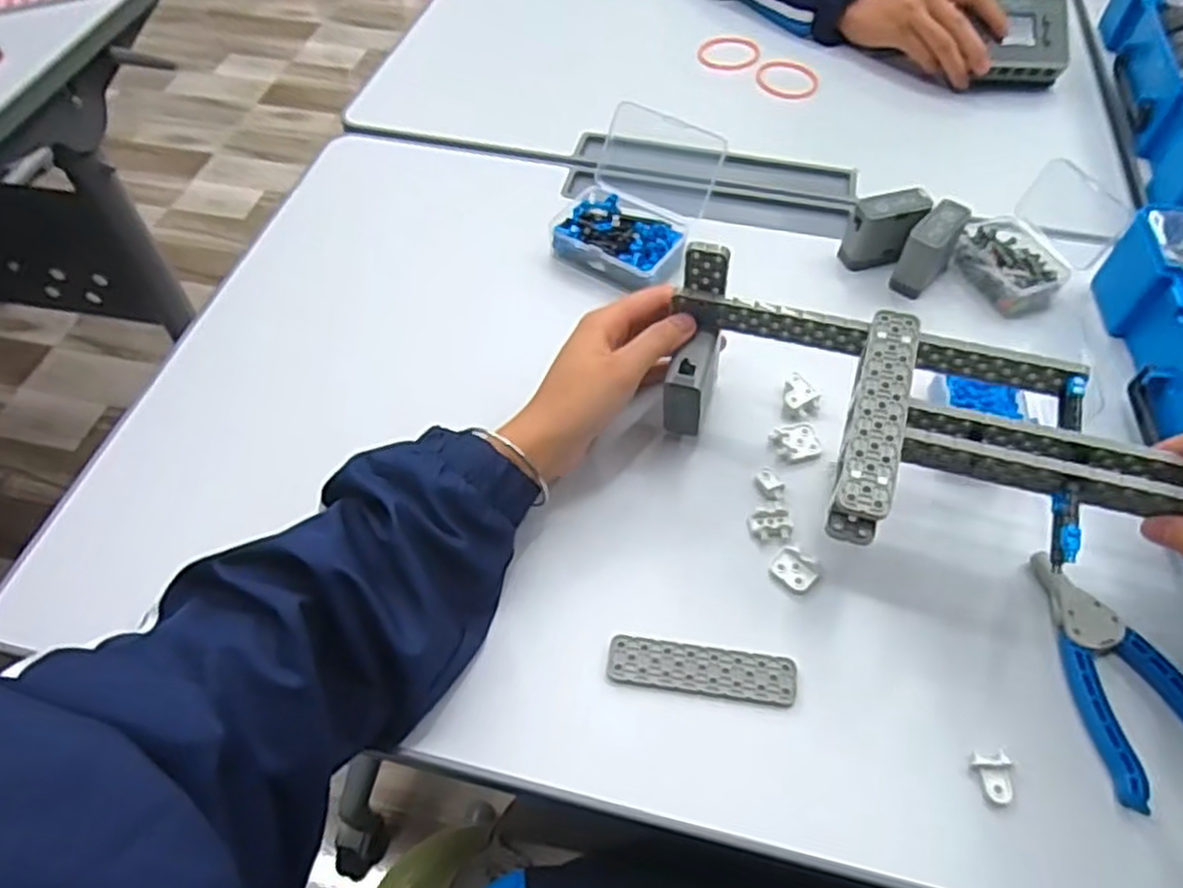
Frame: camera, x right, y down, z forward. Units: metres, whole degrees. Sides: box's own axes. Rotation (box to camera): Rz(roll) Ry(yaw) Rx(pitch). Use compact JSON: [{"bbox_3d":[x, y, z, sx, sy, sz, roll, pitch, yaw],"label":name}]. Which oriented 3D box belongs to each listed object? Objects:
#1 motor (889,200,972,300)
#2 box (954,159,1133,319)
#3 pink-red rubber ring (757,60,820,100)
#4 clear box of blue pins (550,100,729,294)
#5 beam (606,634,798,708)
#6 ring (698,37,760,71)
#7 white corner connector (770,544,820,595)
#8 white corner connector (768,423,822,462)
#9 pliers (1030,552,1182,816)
[{"bbox_3d":[0.249,-0.143,0.565,0.026,0.056,0.060,33,62,22],"label":"motor"},{"bbox_3d":[0.336,-0.150,0.576,0.112,0.047,0.078,-27,59,-16],"label":"box"},{"bbox_3d":[0.195,-0.361,0.756,0.061,0.010,0.054,15,57,11],"label":"pink-red rubber ring"},{"bbox_3d":[0.032,-0.179,0.582,0.103,0.090,0.108,23,59,17],"label":"clear box of blue pins"},{"bbox_3d":[0.059,0.121,0.410,0.099,0.004,0.027,6,55,6],"label":"beam"},{"bbox_3d":[0.141,-0.402,0.786,0.061,0.007,0.061,6,55,6],"label":"ring"},{"bbox_3d":[0.118,0.072,0.444,0.026,0.007,0.021,34,62,22],"label":"white corner connector"},{"bbox_3d":[0.132,-0.002,0.494,0.030,0.006,0.027,-15,56,-9],"label":"white corner connector"},{"bbox_3d":[0.286,0.118,0.407,0.071,0.016,0.129,-6,55,-3],"label":"pliers"}]

